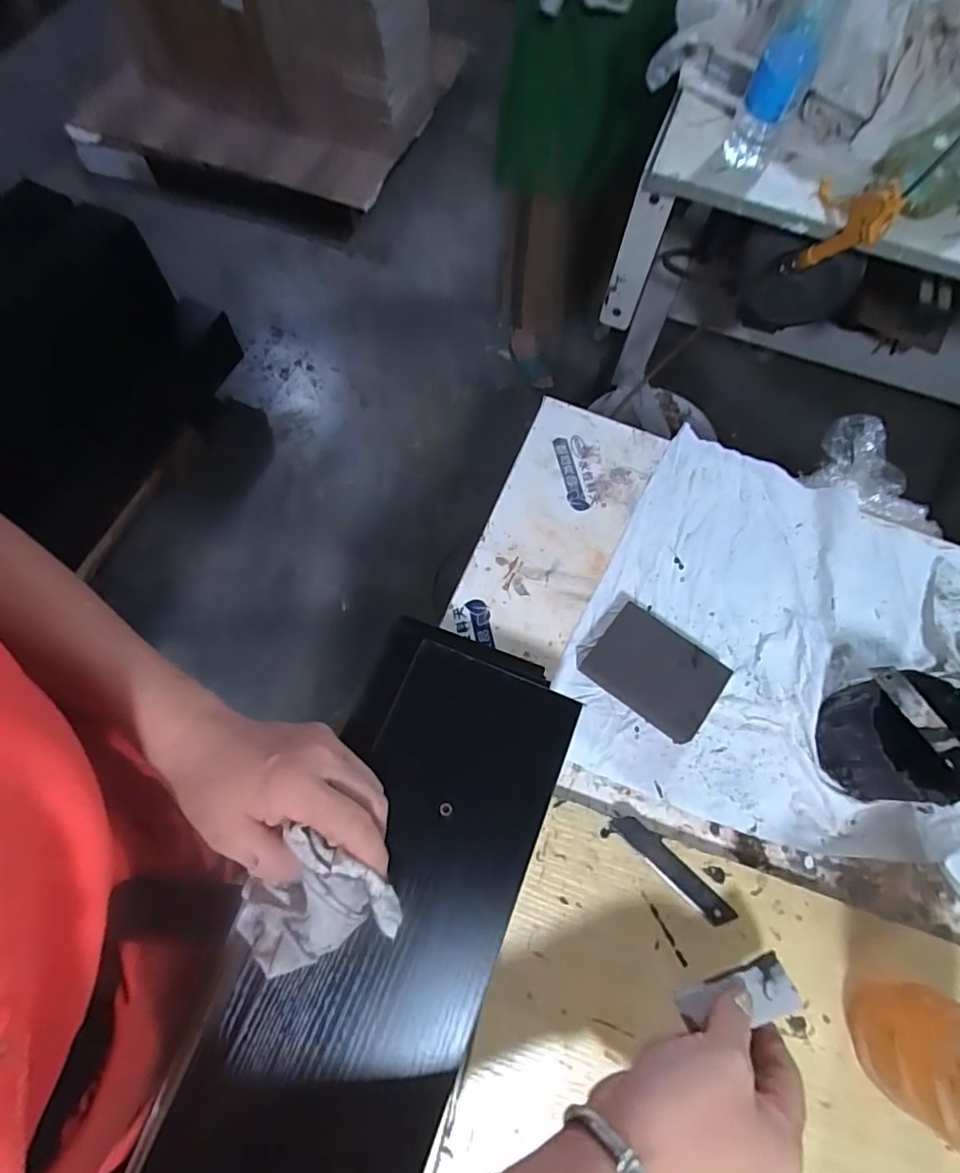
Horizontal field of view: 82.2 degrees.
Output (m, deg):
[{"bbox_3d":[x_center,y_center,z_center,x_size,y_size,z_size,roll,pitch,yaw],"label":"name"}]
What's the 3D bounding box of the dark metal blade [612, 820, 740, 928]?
[{"bbox_3d":[0.138,0.203,0.396,0.097,0.004,0.018,42,72,14],"label":"dark metal blade"}]

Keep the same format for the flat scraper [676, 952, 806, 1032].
[{"bbox_3d":[0.153,0.247,0.328,0.067,0.008,0.030,-24,55,2],"label":"flat scraper"}]

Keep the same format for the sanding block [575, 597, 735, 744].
[{"bbox_3d":[0.140,0.068,0.445,0.097,0.027,0.070,38,71,13],"label":"sanding block"}]

